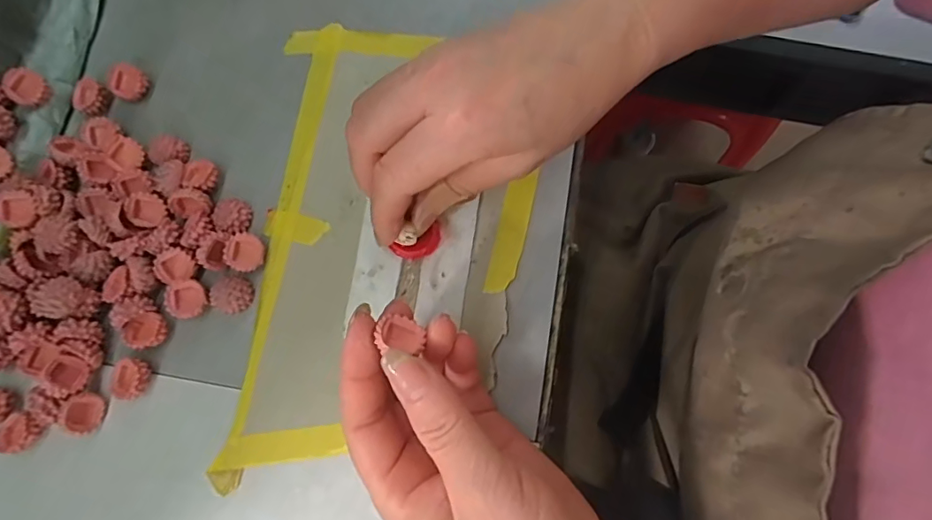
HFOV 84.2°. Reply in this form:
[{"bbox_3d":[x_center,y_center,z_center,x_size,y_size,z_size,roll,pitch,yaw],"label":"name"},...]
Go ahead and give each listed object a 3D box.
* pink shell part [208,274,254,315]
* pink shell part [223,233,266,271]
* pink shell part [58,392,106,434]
[{"bbox_3d":[-0.121,0.017,0.265,0.020,0.008,0.019,-1,78,2],"label":"pink shell part"},{"bbox_3d":[-0.115,-0.004,0.268,0.019,0.007,0.019,-1,78,2],"label":"pink shell part"},{"bbox_3d":[-0.187,0.075,0.252,0.015,0.011,0.017,38,81,6],"label":"pink shell part"}]

